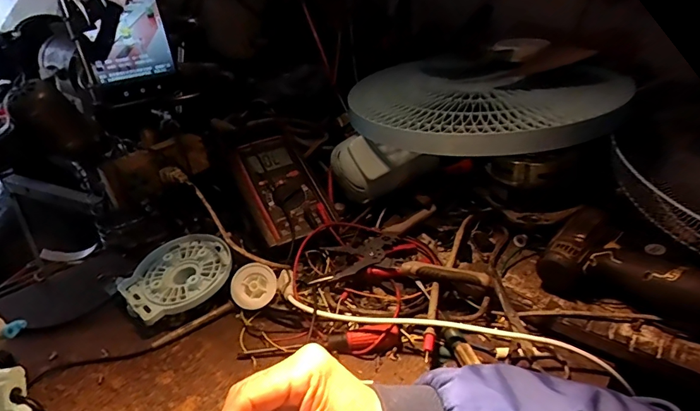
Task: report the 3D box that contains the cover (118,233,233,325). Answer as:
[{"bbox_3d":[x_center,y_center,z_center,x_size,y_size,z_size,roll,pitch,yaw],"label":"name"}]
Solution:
[{"bbox_3d":[-0.207,0.079,0.535,0.115,0.012,0.121,28,53,37],"label":"cover"}]

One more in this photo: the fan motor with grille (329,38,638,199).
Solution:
[{"bbox_3d":[0.191,-0.130,0.676,0.387,0.160,0.331,10,32,19],"label":"fan motor with grille"}]

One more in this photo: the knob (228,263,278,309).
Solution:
[{"bbox_3d":[-0.114,0.095,0.527,0.051,0.007,0.053,2,69,-5],"label":"knob"}]

